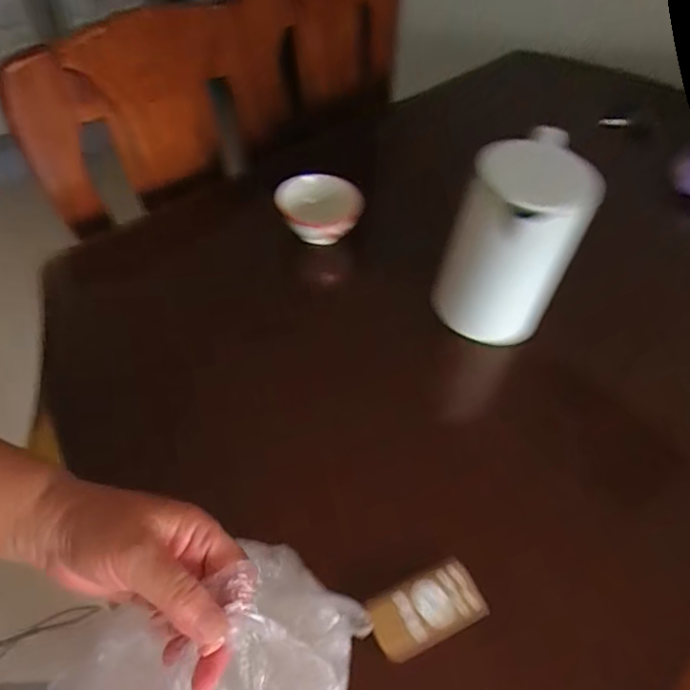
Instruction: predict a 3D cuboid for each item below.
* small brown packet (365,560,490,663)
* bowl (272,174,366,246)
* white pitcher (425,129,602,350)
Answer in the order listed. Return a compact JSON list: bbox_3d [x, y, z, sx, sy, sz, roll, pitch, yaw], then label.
[{"bbox_3d":[0.080,0.254,0.519,0.108,0.020,0.058,-17,56,-18],"label":"small brown packet"},{"bbox_3d":[-0.041,-0.212,0.867,0.130,0.066,0.130,3,53,-3],"label":"bowl"},{"bbox_3d":[0.223,-0.139,0.698,0.140,0.257,0.148,26,55,14],"label":"white pitcher"}]

